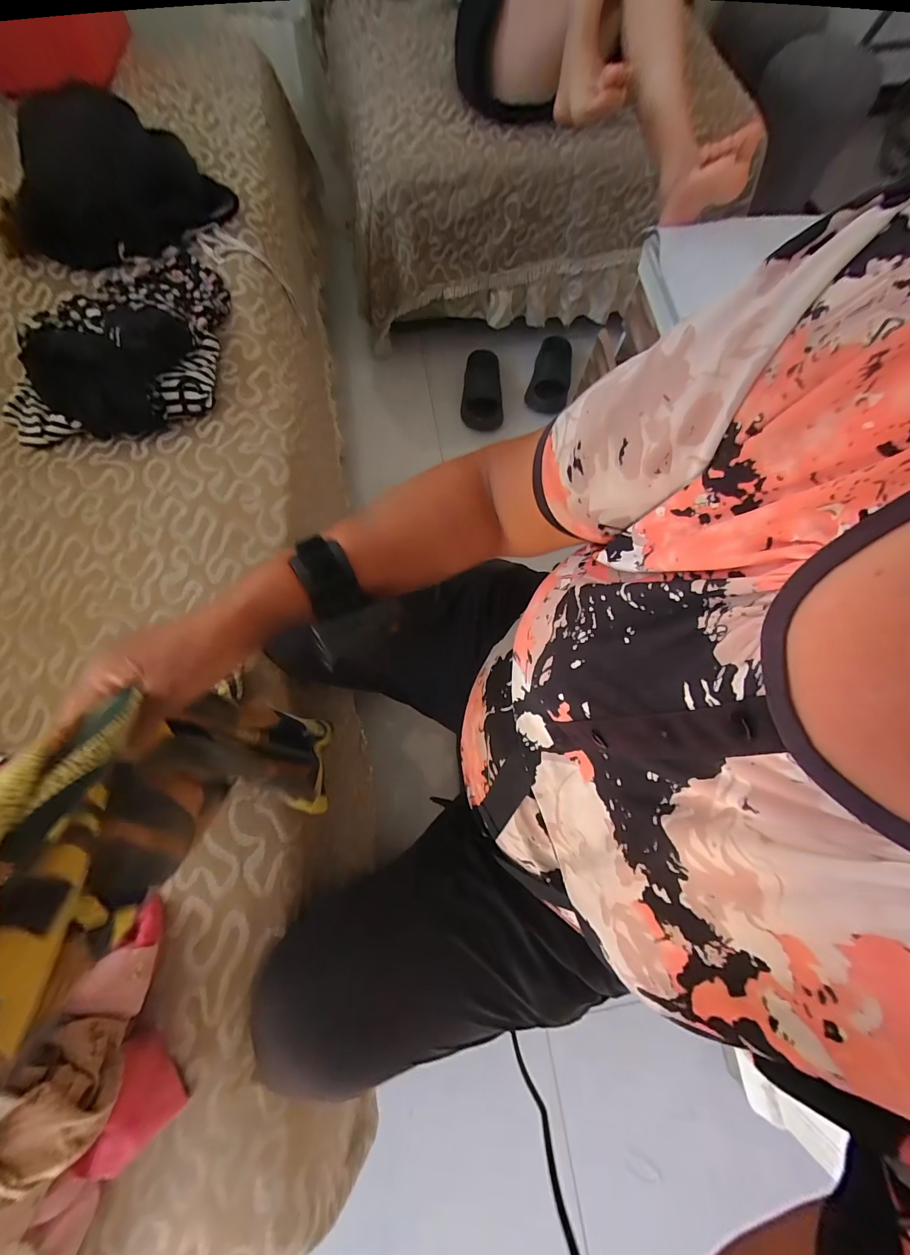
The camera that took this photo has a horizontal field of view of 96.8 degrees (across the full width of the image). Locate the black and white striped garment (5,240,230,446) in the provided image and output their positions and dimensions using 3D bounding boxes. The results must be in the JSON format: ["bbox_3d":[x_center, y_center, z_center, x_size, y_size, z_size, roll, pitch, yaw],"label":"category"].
[{"bbox_3d":[-0.487,-0.437,0.575,0.258,0.098,0.342,0,73,-1],"label":"black and white striped garment"}]

